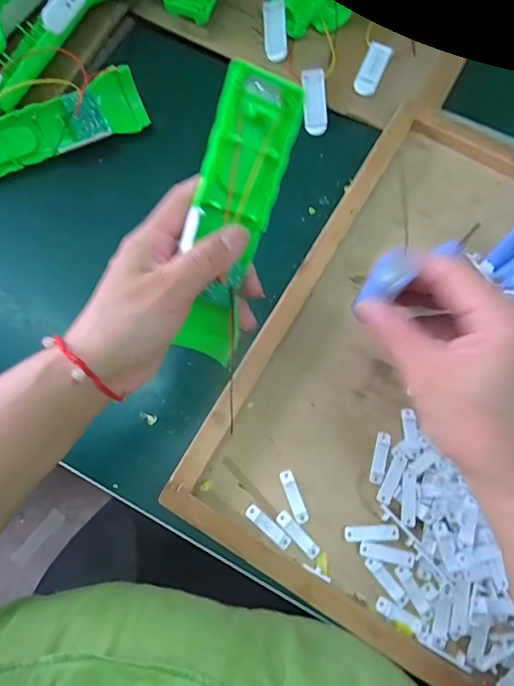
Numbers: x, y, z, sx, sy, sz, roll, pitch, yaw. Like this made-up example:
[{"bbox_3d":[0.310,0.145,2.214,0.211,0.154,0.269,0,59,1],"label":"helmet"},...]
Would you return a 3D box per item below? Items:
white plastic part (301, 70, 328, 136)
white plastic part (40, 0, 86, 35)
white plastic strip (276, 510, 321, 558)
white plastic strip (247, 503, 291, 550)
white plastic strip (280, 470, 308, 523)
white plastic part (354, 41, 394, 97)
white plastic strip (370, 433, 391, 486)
[{"bbox_3d":[0.055,-0.227,0.442,0.021,0.007,0.061,-3,87,0],"label":"white plastic part"},{"bbox_3d":[-0.170,-0.294,0.413,0.007,0.022,0.050,24,75,37],"label":"white plastic part"},{"bbox_3d":[0.029,0.136,0.335,0.011,0.004,0.037,-43,77,-12],"label":"white plastic strip"},{"bbox_3d":[0.008,0.131,0.336,0.038,0.004,0.010,40,77,12],"label":"white plastic strip"},{"bbox_3d":[0.027,0.112,0.343,0.010,0.004,0.038,-20,73,-6],"label":"white plastic strip"},{"bbox_3d":[0.111,-0.263,0.450,0.023,0.006,0.056,23,74,8],"label":"white plastic part"},{"bbox_3d":[0.092,0.086,0.351,0.009,0.004,0.038,16,73,5],"label":"white plastic strip"}]

